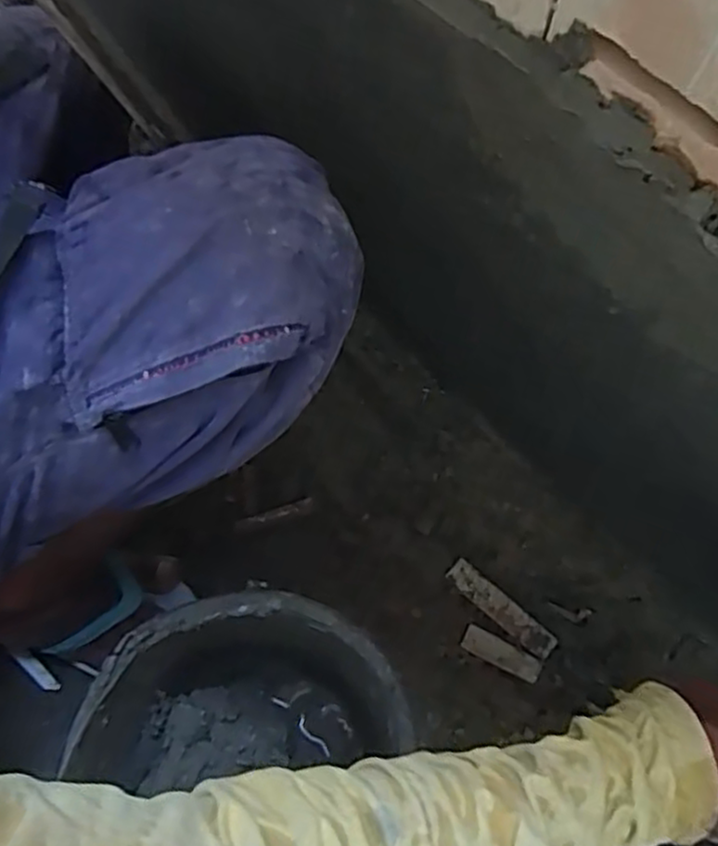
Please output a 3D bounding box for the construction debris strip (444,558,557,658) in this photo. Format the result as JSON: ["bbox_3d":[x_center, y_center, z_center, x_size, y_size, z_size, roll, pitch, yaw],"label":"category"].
[{"bbox_3d":[0.134,0.175,0.680,0.116,0.012,0.025,39,73,12],"label":"construction debris strip"}]

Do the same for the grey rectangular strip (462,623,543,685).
[{"bbox_3d":[0.133,0.215,0.671,0.073,0.009,0.023,27,71,9],"label":"grey rectangular strip"}]

